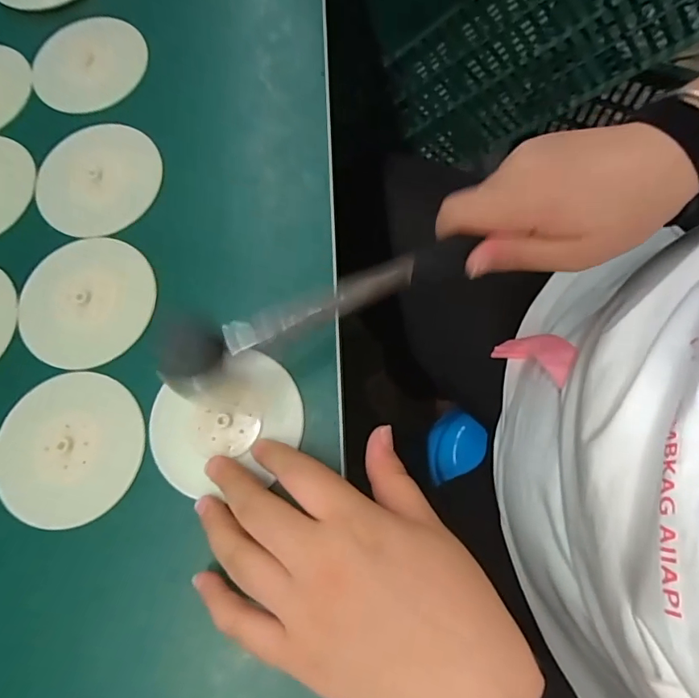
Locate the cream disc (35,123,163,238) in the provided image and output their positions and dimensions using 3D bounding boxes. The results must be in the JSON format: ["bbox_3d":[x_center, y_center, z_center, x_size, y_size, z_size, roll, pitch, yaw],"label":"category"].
[{"bbox_3d":[-0.170,-0.116,0.322,0.081,0.005,0.082,0,73,0],"label":"cream disc"}]

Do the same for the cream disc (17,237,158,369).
[{"bbox_3d":[-0.165,-0.031,0.297,0.083,0.004,0.082,0,73,0],"label":"cream disc"}]

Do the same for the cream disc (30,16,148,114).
[{"bbox_3d":[-0.195,-0.214,0.356,0.085,0.004,0.082,-1,77,5],"label":"cream disc"}]

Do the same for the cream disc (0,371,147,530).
[{"bbox_3d":[-0.161,0.056,0.271,0.085,0.004,0.083,0,73,0],"label":"cream disc"}]

